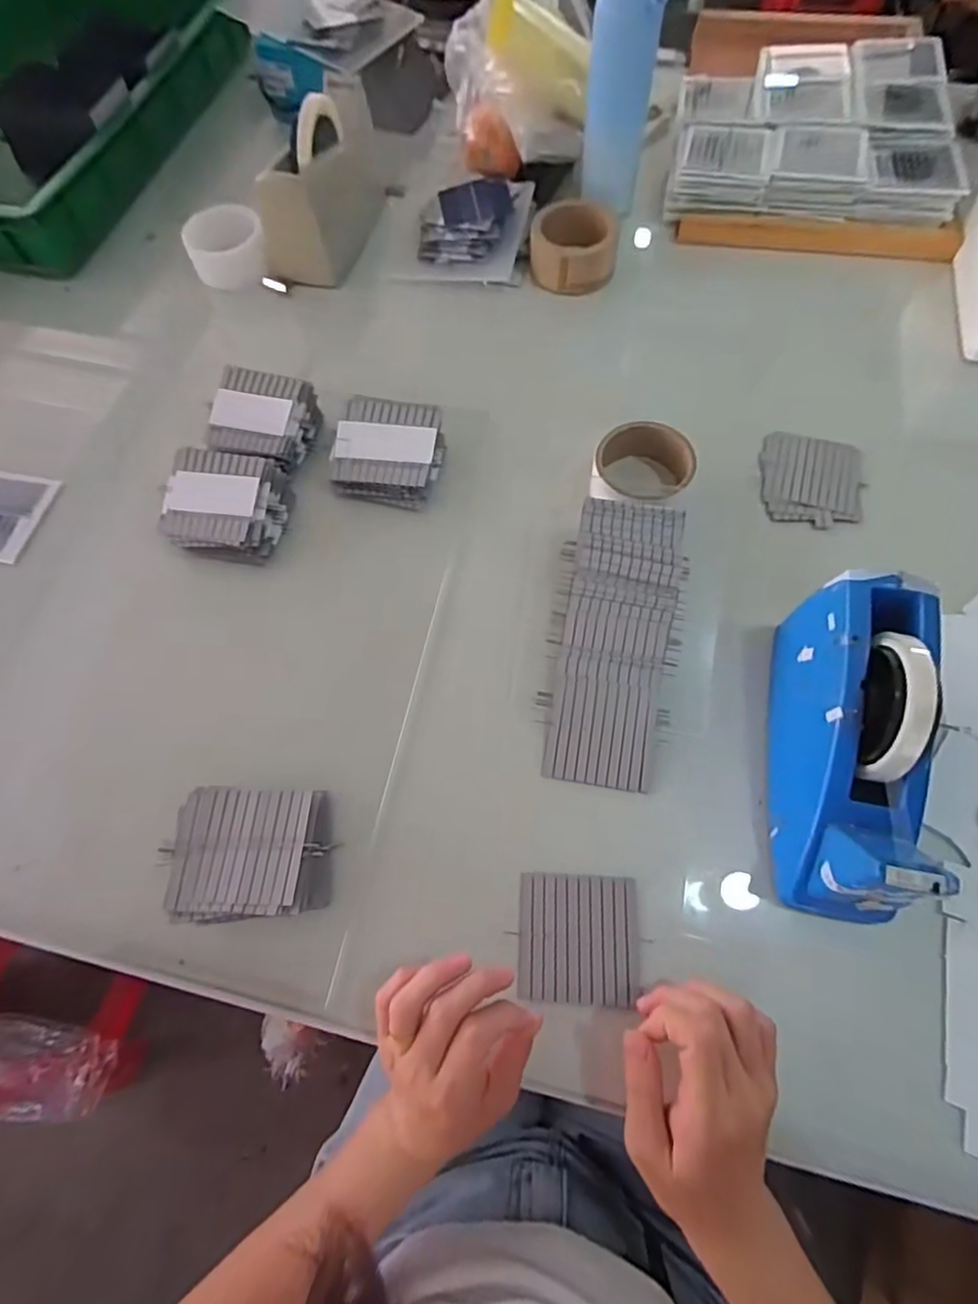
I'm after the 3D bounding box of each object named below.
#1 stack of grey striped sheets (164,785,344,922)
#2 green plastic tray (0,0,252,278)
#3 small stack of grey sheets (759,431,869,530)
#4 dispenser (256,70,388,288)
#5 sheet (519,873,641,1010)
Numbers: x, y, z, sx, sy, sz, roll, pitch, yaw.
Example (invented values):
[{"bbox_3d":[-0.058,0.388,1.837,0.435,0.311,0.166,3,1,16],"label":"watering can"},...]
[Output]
[{"bbox_3d":[-0.165,0.142,0.424,0.104,0.027,0.087,0,65,3],"label":"stack of grey striped sheets"},{"bbox_3d":[-0.617,-0.750,0.827,0.420,0.109,0.593,11,67,8],"label":"green plastic tray"},{"bbox_3d":[0.294,-0.157,0.544,0.088,0.005,0.098,6,66,6],"label":"small stack of grey sheets"},{"bbox_3d":[-0.187,-0.540,0.672,0.094,0.110,0.219,7,66,6],"label":"dispenser"},{"bbox_3d":[0.061,0.191,0.402,0.079,0.004,0.077,2,66,4],"label":"sheet"}]

